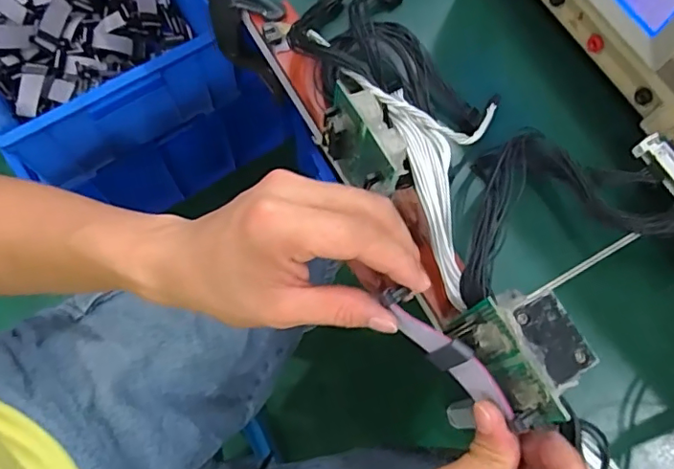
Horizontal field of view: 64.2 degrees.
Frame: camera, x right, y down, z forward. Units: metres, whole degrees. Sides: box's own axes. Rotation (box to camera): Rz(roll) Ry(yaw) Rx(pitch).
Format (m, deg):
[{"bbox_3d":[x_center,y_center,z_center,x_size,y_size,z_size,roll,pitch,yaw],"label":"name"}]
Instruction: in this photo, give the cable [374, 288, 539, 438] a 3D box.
[{"bbox_3d":[0.060,0.066,0.275,0.089,0.039,0.012,41,74,14],"label":"cable"}]

